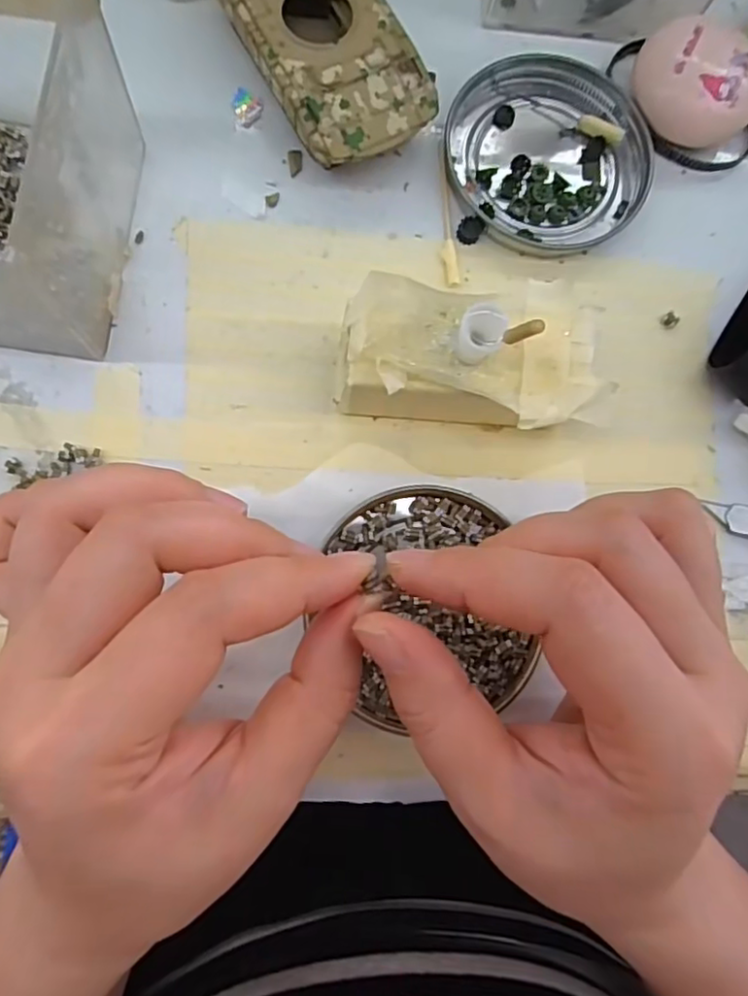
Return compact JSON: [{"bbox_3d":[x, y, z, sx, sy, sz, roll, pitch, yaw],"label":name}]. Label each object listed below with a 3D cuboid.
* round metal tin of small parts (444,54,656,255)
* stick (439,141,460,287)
[{"bbox_3d":[0.067,-0.134,0.240,0.076,0.009,0.076,1,81,-5],"label":"round metal tin of small parts"},{"bbox_3d":[0.027,-0.107,0.234,0.006,0.004,0.057,-4,82,-5],"label":"stick"}]

